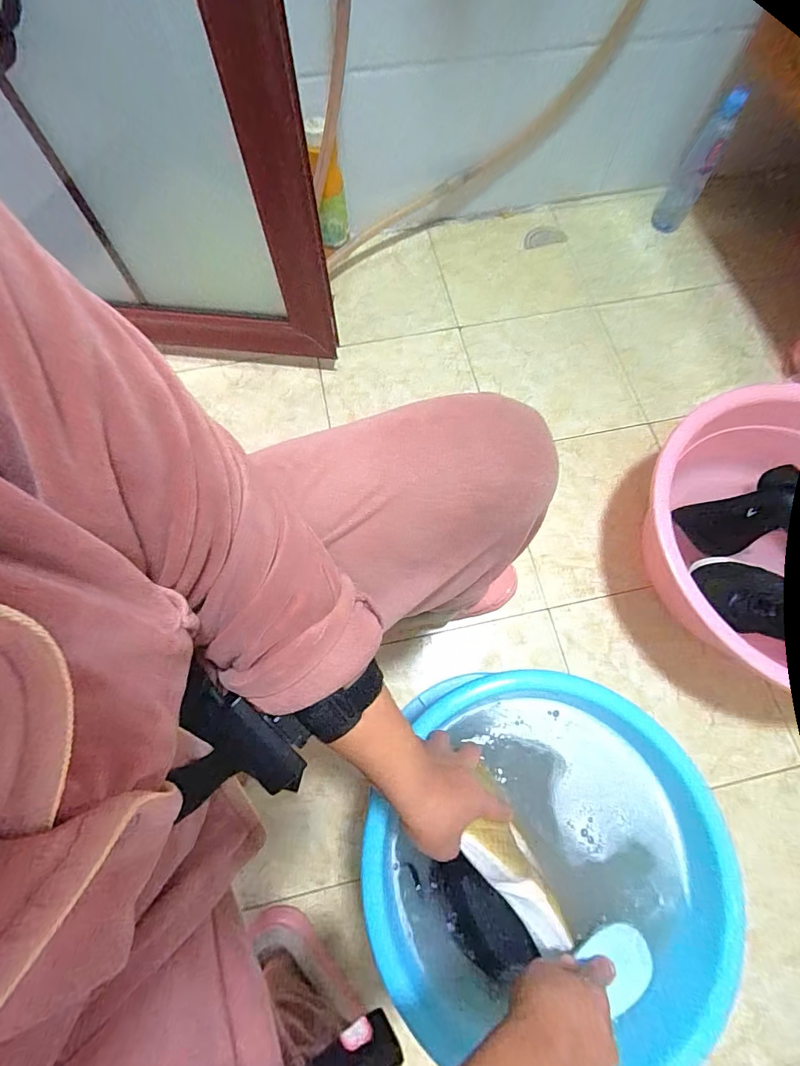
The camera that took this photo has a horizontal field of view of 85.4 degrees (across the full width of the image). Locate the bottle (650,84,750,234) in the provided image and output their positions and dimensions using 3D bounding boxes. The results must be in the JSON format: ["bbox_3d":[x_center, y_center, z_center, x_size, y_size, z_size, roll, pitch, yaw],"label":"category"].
[{"bbox_3d":[0.614,-0.755,0.889,0.065,0.232,0.061,29,74,7],"label":"bottle"}]

